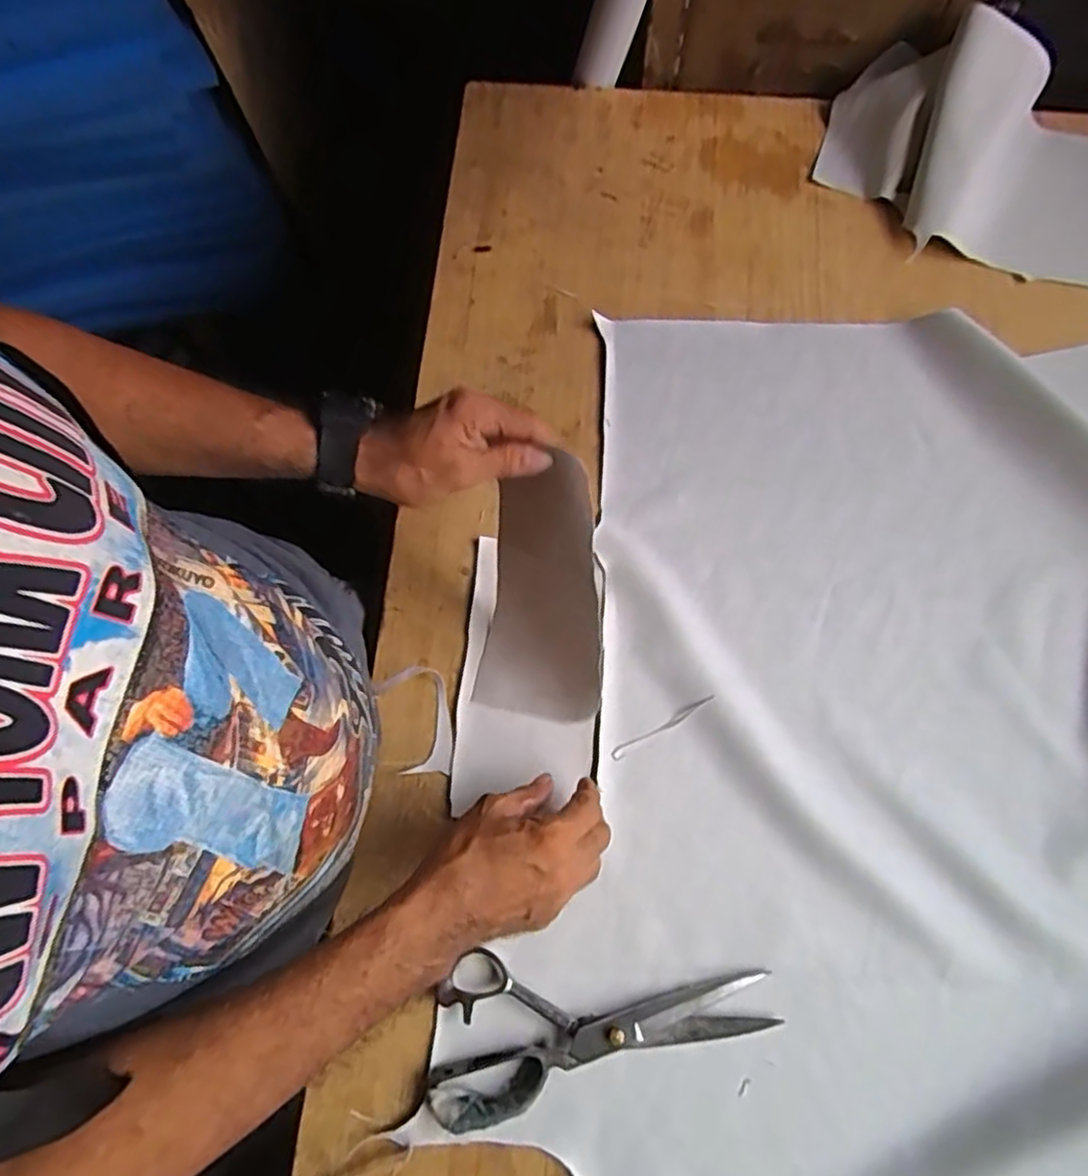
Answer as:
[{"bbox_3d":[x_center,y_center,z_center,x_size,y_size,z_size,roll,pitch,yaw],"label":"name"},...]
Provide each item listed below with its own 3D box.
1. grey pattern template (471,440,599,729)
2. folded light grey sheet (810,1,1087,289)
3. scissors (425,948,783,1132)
[{"bbox_3d":[-0.001,0.004,0.527,0.096,0.031,0.205,12,112,25],"label":"grey pattern template"},{"bbox_3d":[0.462,-0.444,0.684,0.334,0.096,0.216,14,73,5],"label":"folded light grey sheet"},{"bbox_3d":[0.037,0.303,0.485,0.242,0.016,0.097,-10,72,-3],"label":"scissors"}]

